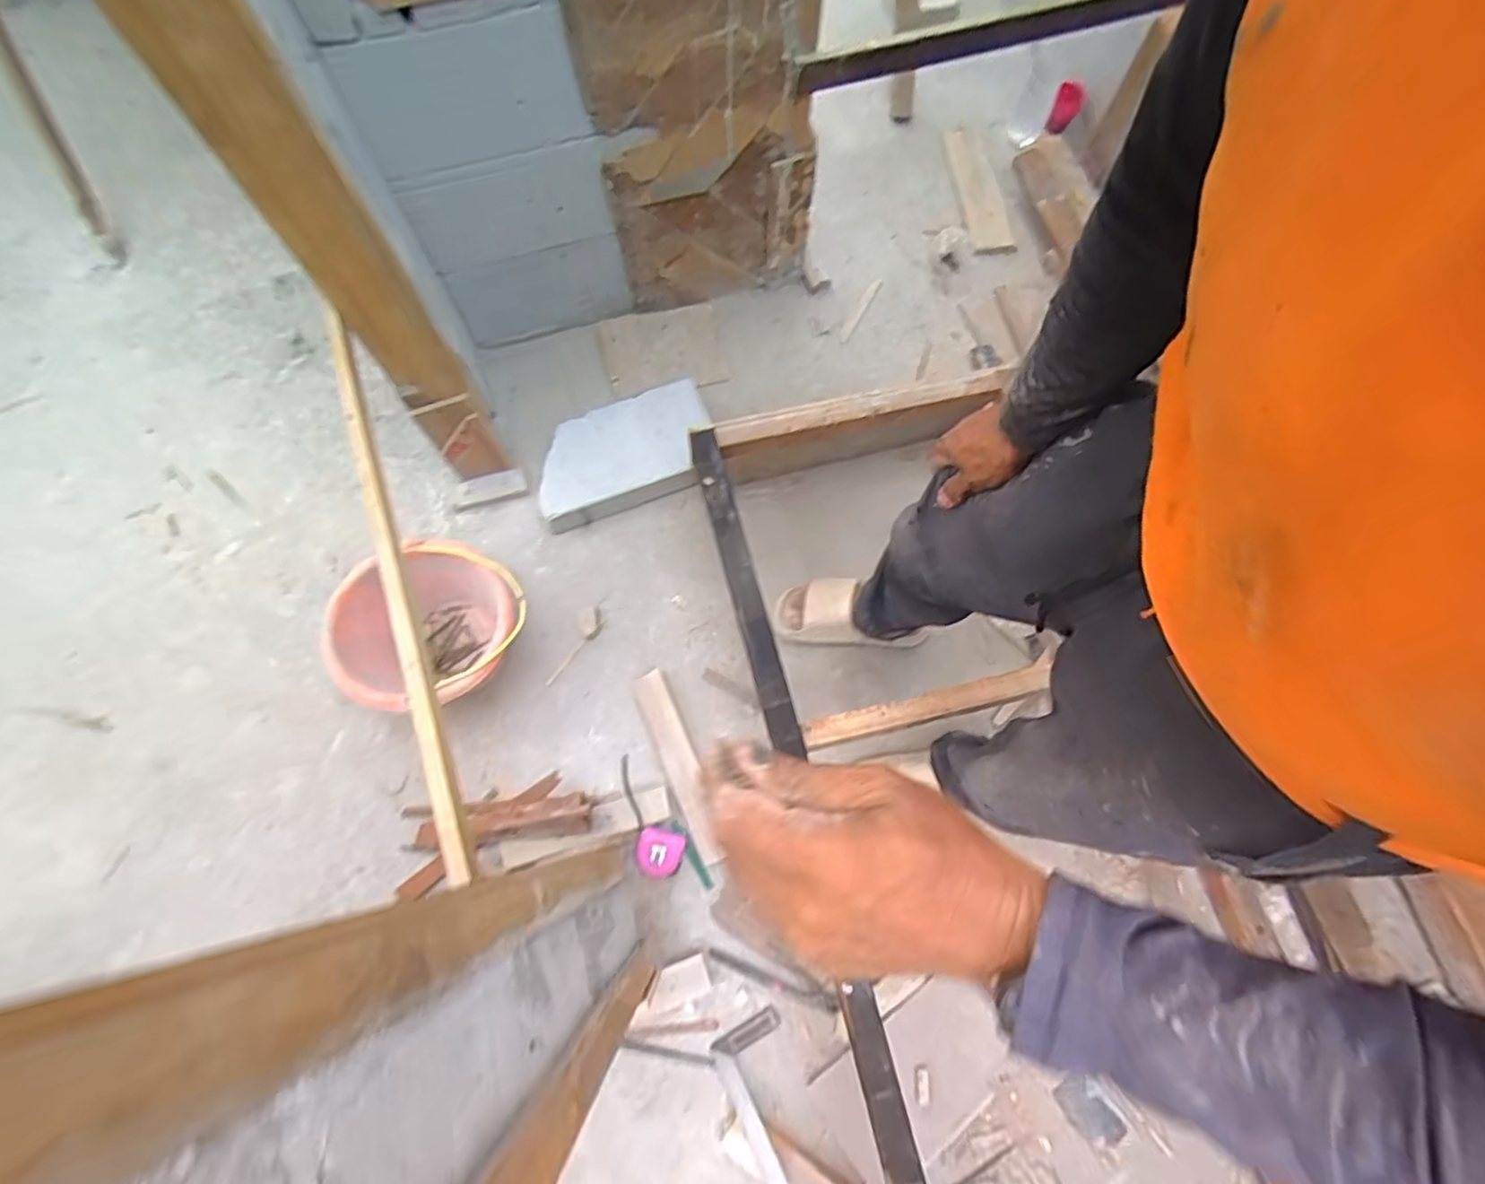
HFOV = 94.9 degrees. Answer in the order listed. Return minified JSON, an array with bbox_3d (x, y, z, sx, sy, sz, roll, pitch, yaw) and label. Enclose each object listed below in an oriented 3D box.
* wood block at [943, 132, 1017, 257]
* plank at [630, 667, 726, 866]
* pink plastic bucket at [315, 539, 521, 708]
[{"bbox_3d":[0.527,-0.915,1.548,0.088,0.048,0.357,-12,73,-3],"label":"wood block"},{"bbox_3d":[-0.111,0.306,1.220,0.063,0.024,0.342,-20,68,-17],"label":"plank"},{"bbox_3d":[-0.515,0.072,1.194,0.303,0.231,0.276,0,73,0],"label":"pink plastic bucket"}]

